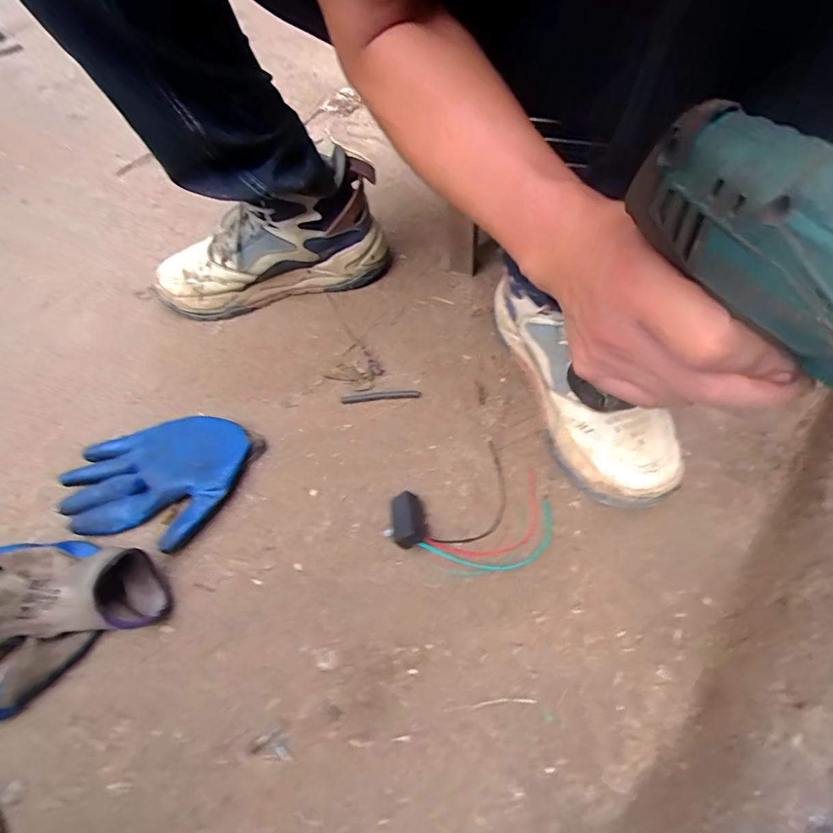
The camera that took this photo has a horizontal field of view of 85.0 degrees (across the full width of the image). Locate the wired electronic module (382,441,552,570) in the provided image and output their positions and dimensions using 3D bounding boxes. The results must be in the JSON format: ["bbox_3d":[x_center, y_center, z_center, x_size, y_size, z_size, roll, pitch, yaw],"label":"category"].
[{"bbox_3d":[0.053,0.089,0.402,0.145,0.032,0.104,-30,63,-13],"label":"wired electronic module"}]

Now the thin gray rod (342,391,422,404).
[{"bbox_3d":[-0.039,-0.022,0.487,0.084,0.004,0.010,-5,60,0],"label":"thin gray rod"}]

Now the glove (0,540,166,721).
[{"bbox_3d":[-0.315,0.159,0.357,0.211,0.061,0.130,-9,60,-2],"label":"glove"}]

